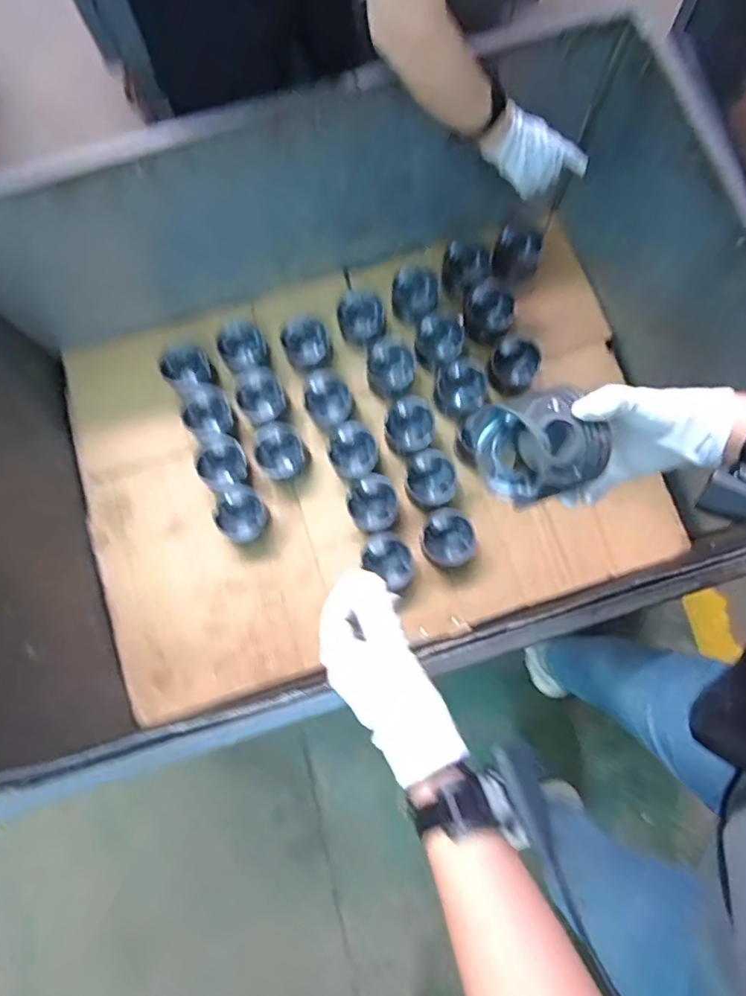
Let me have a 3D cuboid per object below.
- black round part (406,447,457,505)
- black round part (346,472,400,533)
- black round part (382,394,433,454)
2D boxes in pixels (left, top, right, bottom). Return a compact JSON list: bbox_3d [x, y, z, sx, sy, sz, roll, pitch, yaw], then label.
[{"bbox_3d":[0.100,-0.033,0.995,0.088,0.050,0.101,-15,79,-2],"label":"black round part"},{"bbox_3d":[0.001,0.011,0.994,0.088,0.053,0.096,0,79,1],"label":"black round part"},{"bbox_3d":[0.064,-0.125,1.012,0.088,0.056,0.096,0,79,1],"label":"black round part"}]

